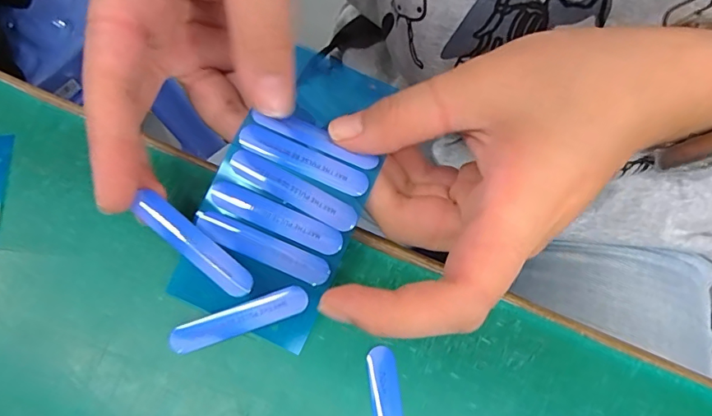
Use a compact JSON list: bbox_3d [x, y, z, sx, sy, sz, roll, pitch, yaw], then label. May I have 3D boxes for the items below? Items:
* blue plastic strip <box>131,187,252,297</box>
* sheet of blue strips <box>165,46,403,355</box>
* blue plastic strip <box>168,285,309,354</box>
[{"bbox_3d":[-0.055,0.012,0.162,0.048,0.004,0.009,43,74,-2],"label":"blue plastic strip"},{"bbox_3d":[-0.024,-0.006,0.178,0.053,0.009,0.103,24,80,1],"label":"sheet of blue strips"},{"bbox_3d":[-0.042,0.040,0.171,0.050,0.007,0.009,-17,69,-6],"label":"blue plastic strip"}]

